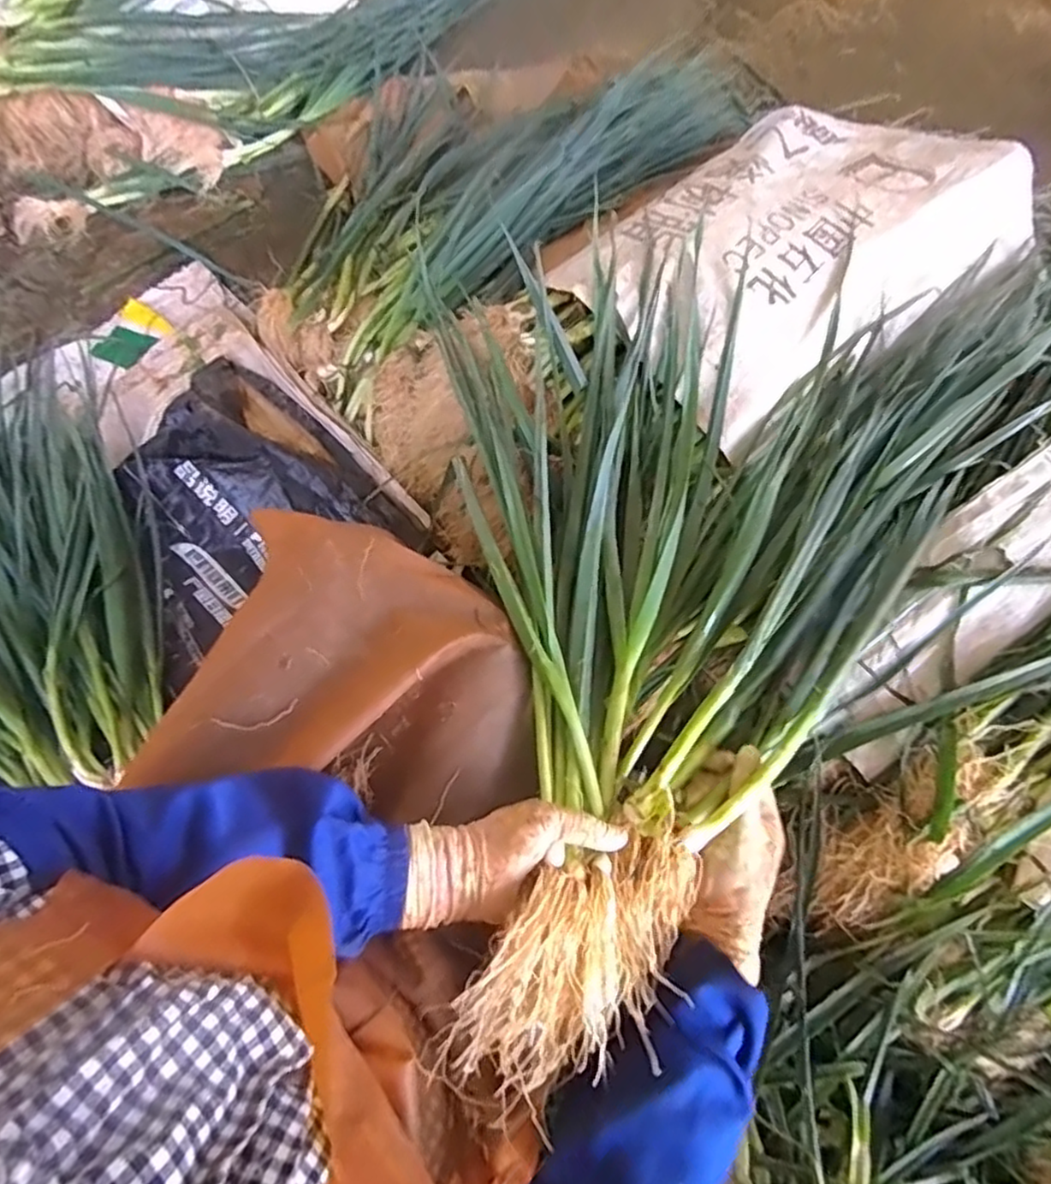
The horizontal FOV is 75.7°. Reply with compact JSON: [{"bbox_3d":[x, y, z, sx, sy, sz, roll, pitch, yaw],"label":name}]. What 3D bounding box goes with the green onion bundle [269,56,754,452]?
[{"bbox_3d":[-0.029,-0.594,0.988,0.805,0.118,0.315,-40,74,-13],"label":"green onion bundle"}]

